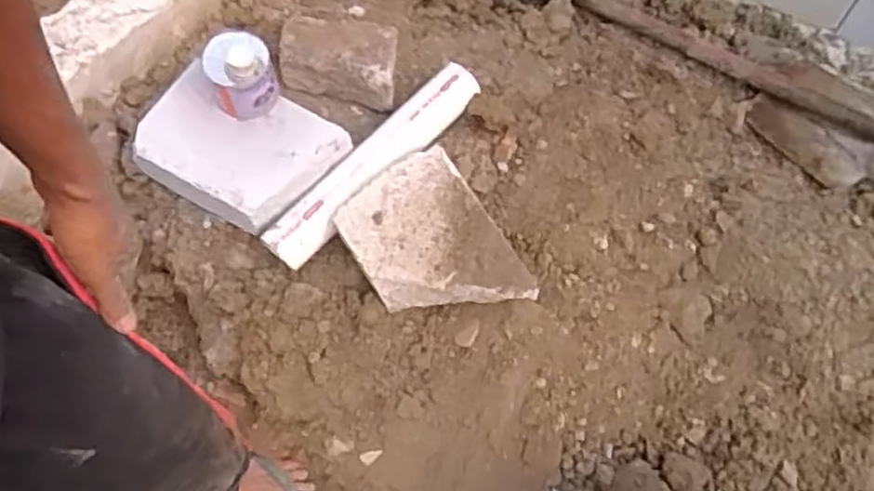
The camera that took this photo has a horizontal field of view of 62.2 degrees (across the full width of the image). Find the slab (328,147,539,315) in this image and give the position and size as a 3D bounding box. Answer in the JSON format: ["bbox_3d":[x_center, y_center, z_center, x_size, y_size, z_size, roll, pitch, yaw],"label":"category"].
[{"bbox_3d":[-0.011,0.012,1.084,0.202,0.083,0.269,-33,81,-6],"label":"slab"}]

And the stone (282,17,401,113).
[{"bbox_3d":[-0.160,-0.317,1.243,0.203,0.098,0.112,16,58,6],"label":"stone"}]

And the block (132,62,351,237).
[{"bbox_3d":[-0.309,-0.147,1.145,0.283,0.126,0.206,32,75,0],"label":"block"}]

